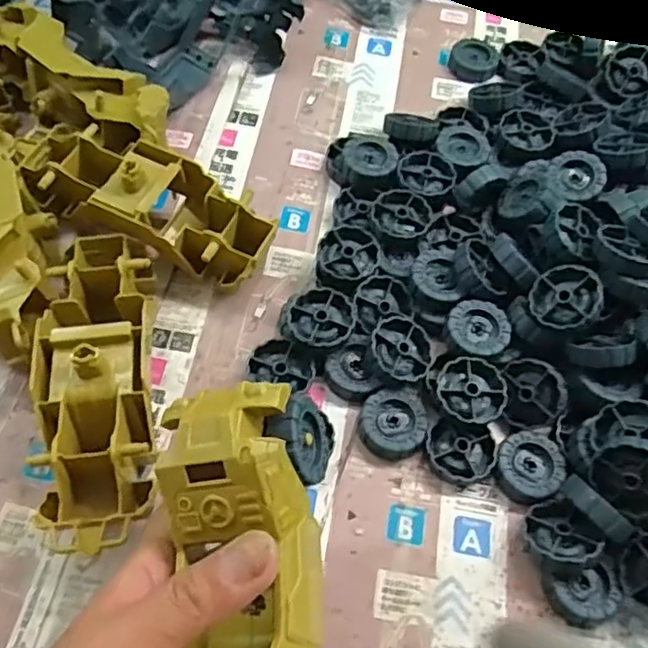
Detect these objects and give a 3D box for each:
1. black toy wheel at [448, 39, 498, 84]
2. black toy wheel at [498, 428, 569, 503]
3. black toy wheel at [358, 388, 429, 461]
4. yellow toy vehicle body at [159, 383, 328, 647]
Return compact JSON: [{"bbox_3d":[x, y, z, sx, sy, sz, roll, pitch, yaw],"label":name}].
[{"bbox_3d":[0.119,-0.210,0.533,0.037,0.011,0.040,1,61,-2],"label":"black toy wheel"},{"bbox_3d":[0.115,0.081,0.373,0.036,0.012,0.040,21,62,9],"label":"black toy wheel"},{"bbox_3d":[0.040,0.057,0.382,0.037,0.013,0.039,1,61,-2],"label":"black toy wheel"},{"bbox_3d":[-0.031,0.107,0.250,0.061,0.053,0.176,-2,70,-3],"label":"yellow toy vehicle body"}]

